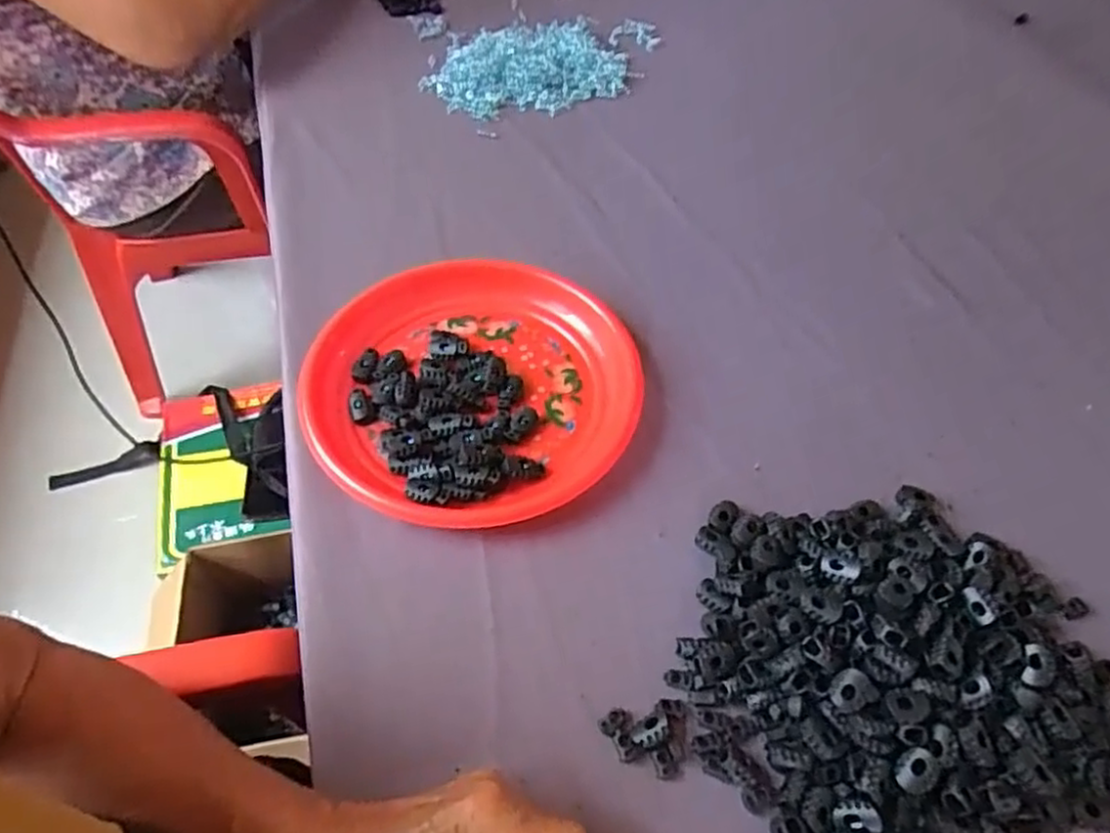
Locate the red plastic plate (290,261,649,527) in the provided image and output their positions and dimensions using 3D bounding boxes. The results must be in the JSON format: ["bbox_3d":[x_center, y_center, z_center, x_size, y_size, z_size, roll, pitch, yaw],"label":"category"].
[{"bbox_3d":[-0.052,-0.023,0.490,0.213,0.041,0.217,2,54,-3],"label":"red plastic plate"}]

